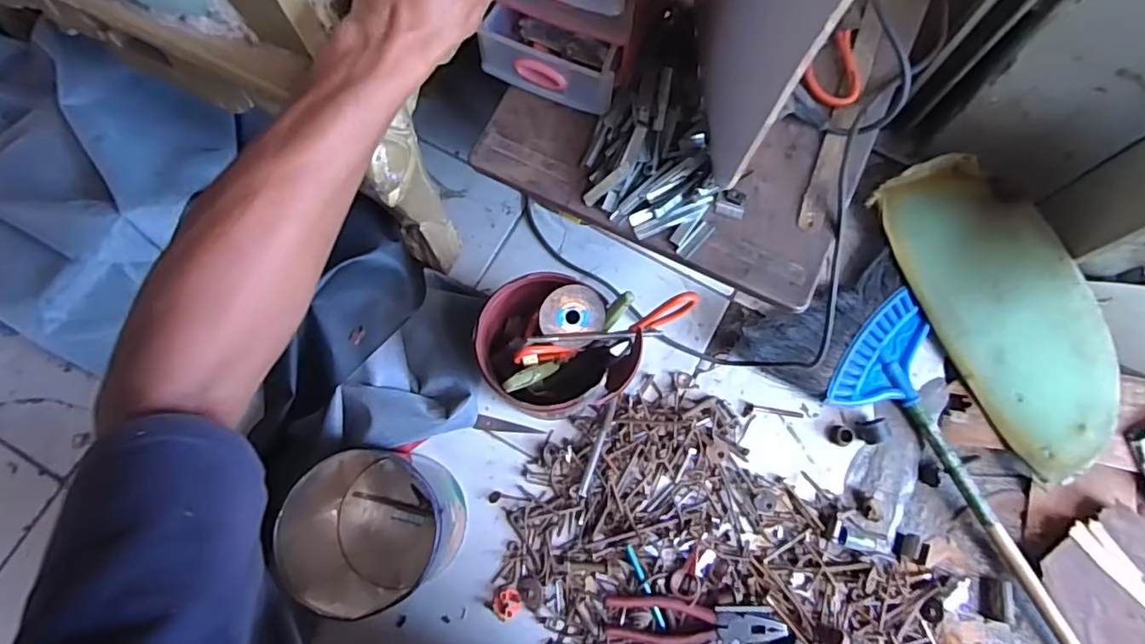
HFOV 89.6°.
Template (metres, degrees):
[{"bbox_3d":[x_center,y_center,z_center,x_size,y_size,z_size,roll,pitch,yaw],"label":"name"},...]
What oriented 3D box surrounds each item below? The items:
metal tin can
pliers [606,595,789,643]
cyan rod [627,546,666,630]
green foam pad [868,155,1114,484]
[{"bbox_3d":[-0.208,0.218,0.599,0.164,0.152,0.165,2,75,1],"label":"metal tin can"},{"bbox_3d":[0.134,0.334,0.634,0.192,0.017,0.049,5,75,2],"label":"pliers"},{"bbox_3d":[0.083,0.296,0.644,0.008,0.013,0.094,-24,76,-6],"label":"cyan rod"},{"bbox_3d":[0.527,-0.015,0.704,0.154,0.051,0.405,-30,81,21],"label":"green foam pad"}]

